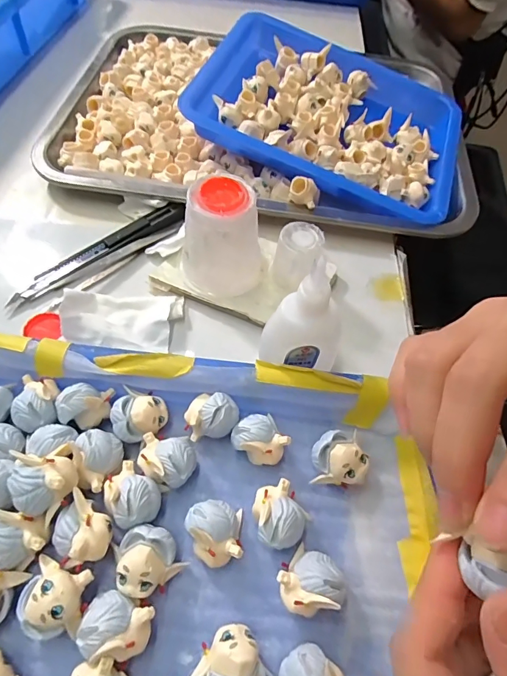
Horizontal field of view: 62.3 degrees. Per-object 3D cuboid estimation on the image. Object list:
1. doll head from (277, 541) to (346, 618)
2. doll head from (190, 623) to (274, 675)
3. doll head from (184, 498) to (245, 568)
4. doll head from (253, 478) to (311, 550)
[{"bbox_3d":[0.025,0.108,0.188,0.027,0.025,0.026,2,59,-3],"label":"doll head"},{"bbox_3d":[-0.010,0.135,0.170,0.028,0.023,0.026,-31,66,-21],"label":"doll head"},{"bbox_3d":[-0.018,0.092,0.196,0.025,0.022,0.027,2,59,-3],"label":"doll head"},{"bbox_3d":[0.011,0.086,0.202,0.024,0.023,0.027,-18,62,-15],"label":"doll head"}]

